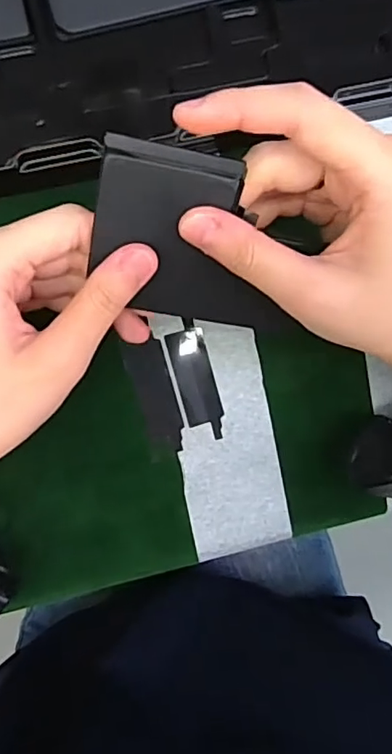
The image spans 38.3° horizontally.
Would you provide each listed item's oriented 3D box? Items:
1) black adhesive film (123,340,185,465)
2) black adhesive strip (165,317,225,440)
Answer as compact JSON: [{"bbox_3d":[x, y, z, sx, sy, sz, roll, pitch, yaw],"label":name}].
[{"bbox_3d":[-0.019,0.012,0.284,0.020,0.004,0.061,-16,97,-6],"label":"black adhesive film"},{"bbox_3d":[0.001,0.002,0.286,0.019,0.004,0.060,-16,96,-6],"label":"black adhesive strip"}]

